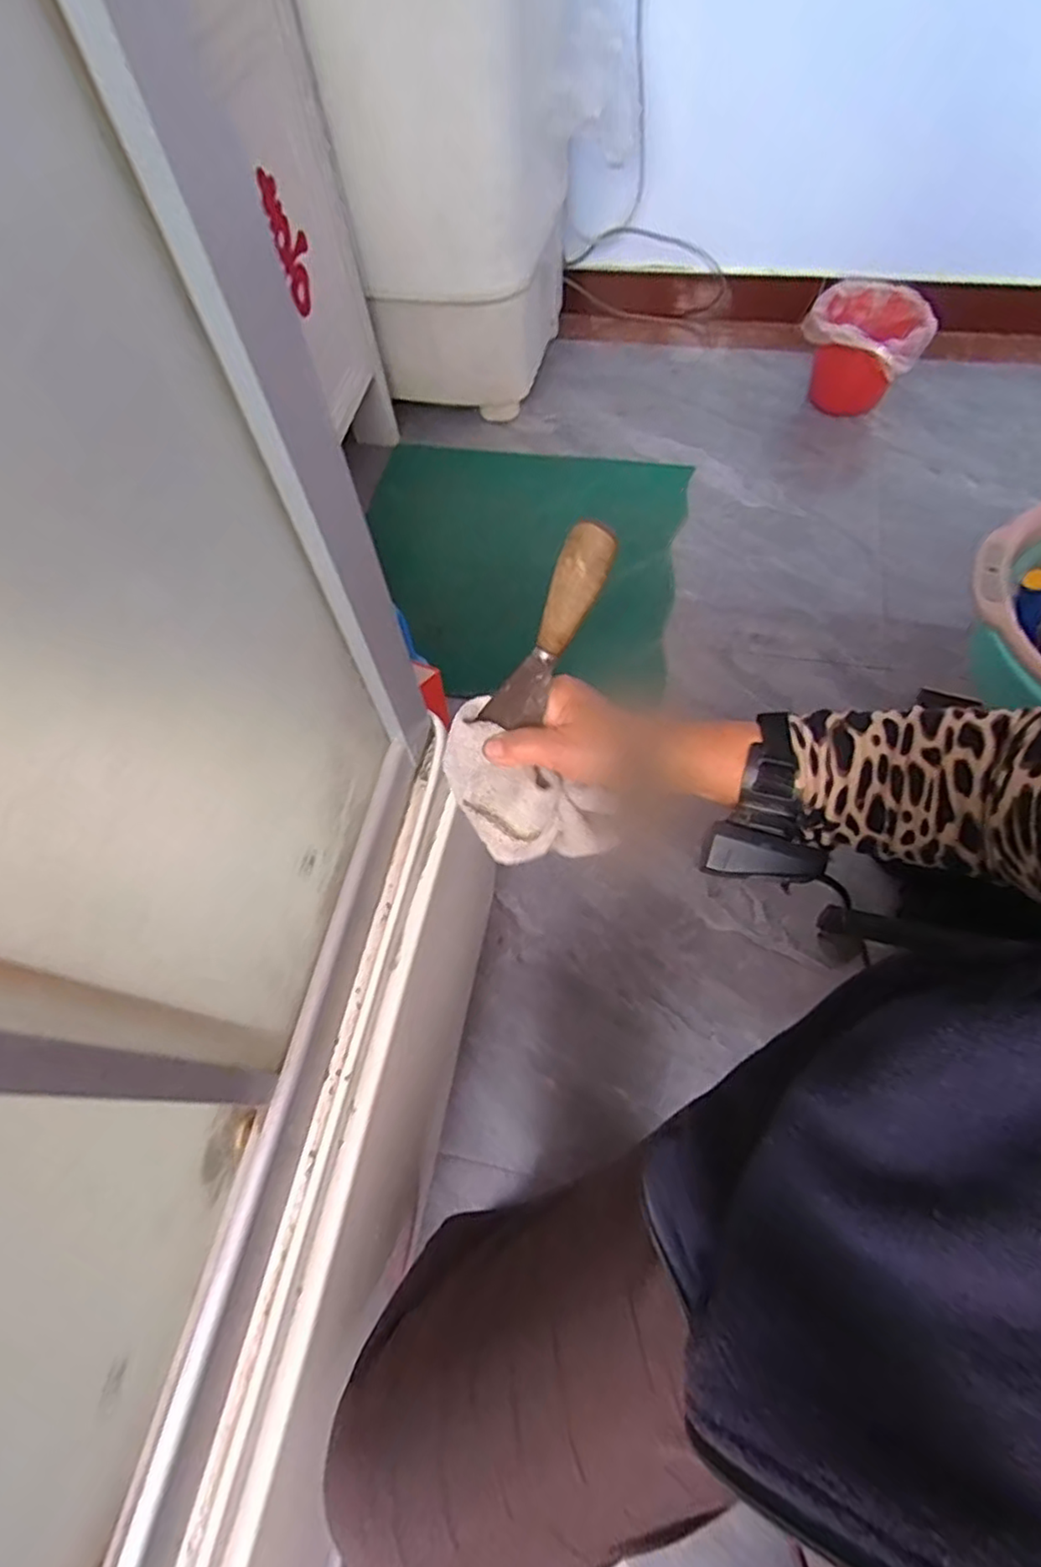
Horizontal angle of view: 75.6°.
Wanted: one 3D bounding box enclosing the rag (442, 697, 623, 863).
[{"bbox_3d":[0.002,0.013,0.464,0.117,0.092,0.067,27,68,15],"label":"rag"}]

